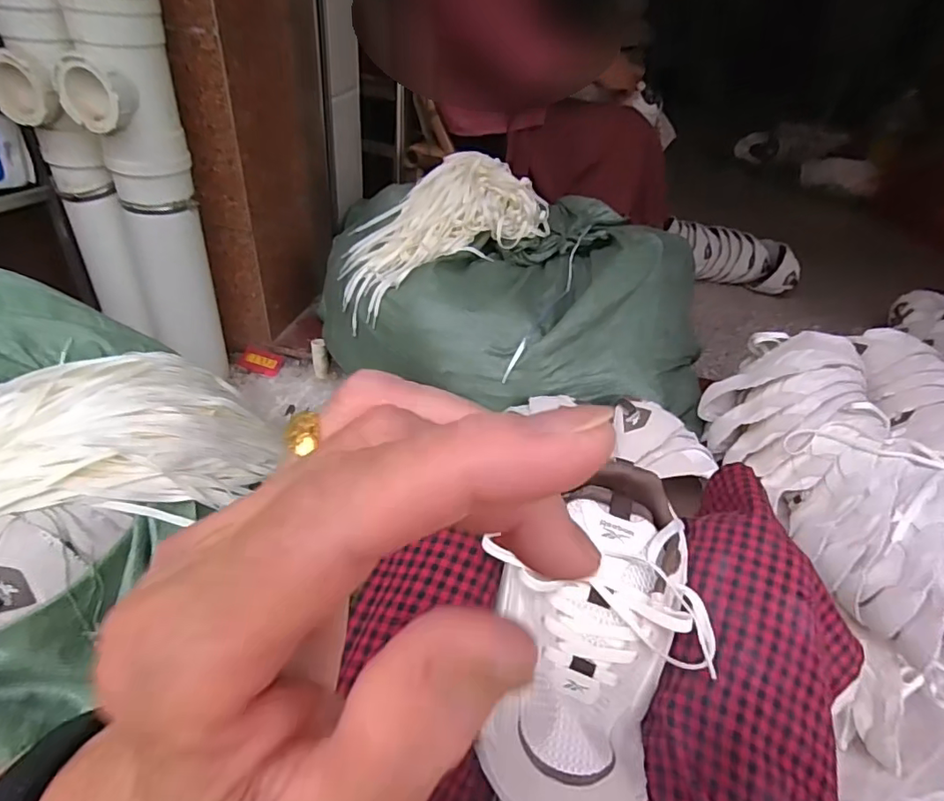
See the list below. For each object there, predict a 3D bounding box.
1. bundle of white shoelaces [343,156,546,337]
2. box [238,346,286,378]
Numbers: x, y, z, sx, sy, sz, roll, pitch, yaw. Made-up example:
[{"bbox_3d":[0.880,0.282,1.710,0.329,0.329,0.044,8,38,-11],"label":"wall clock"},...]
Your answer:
[{"bbox_3d":[-0.066,-0.299,0.948,0.391,0.115,0.198,-33,51,-10],"label":"bundle of white shoelaces"},{"bbox_3d":[-0.438,-0.082,1.133,0.094,0.014,0.050,18,71,12],"label":"box"}]

